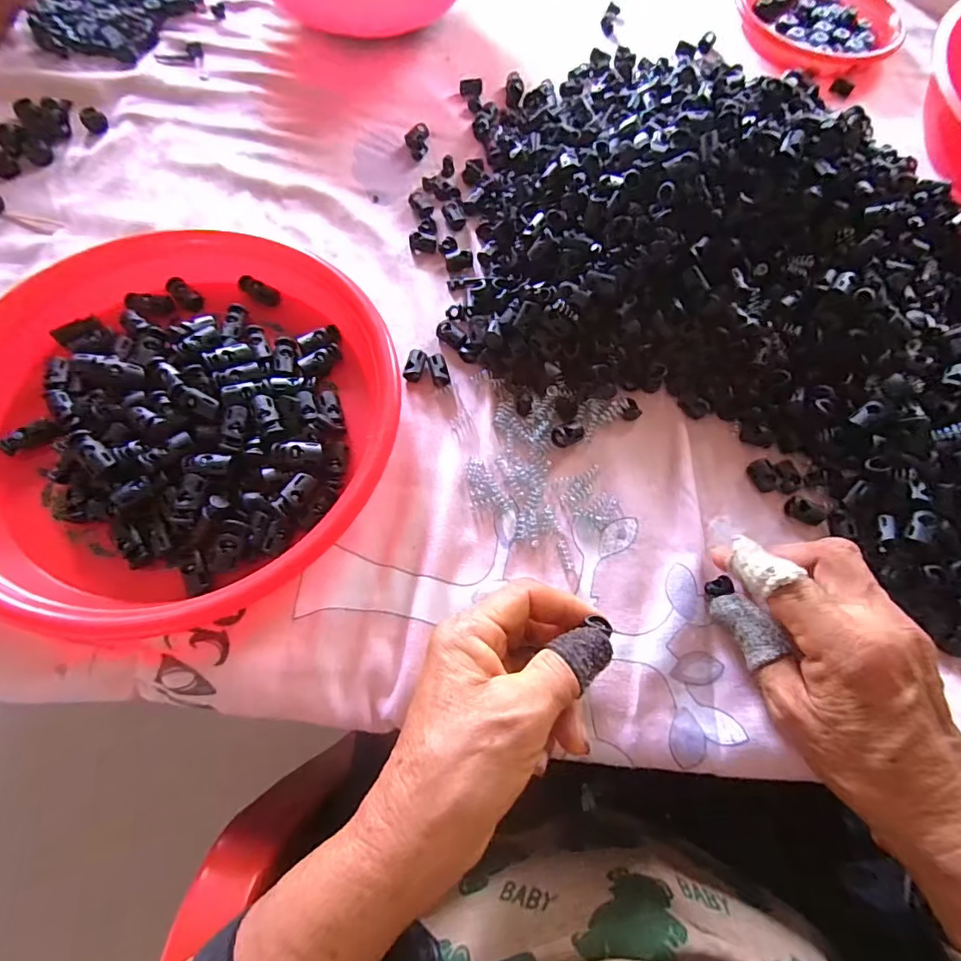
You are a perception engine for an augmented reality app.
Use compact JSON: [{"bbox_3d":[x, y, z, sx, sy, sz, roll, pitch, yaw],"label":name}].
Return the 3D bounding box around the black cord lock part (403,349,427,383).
[{"bbox_3d":[-0.043,-0.075,0.321,0.013,0.010,0.019,17,68,5],"label":"black cord lock part"}]

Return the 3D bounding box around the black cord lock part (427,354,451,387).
[{"bbox_3d":[-0.027,-0.071,0.320,0.011,0.011,0.019,-16,69,-9],"label":"black cord lock part"}]

